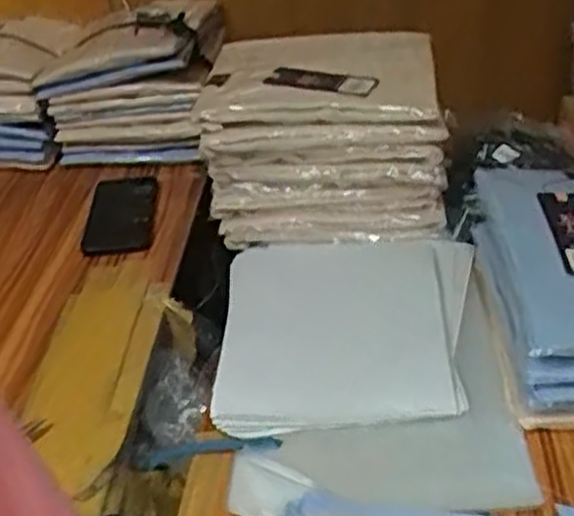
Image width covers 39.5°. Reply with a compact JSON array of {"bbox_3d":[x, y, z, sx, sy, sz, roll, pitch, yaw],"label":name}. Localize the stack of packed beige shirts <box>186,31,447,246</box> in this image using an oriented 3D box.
[{"bbox_3d":[0.043,-0.141,0.921,0.254,0.173,0.221,-2,33,6],"label":"stack of packed beige shirts"}]

